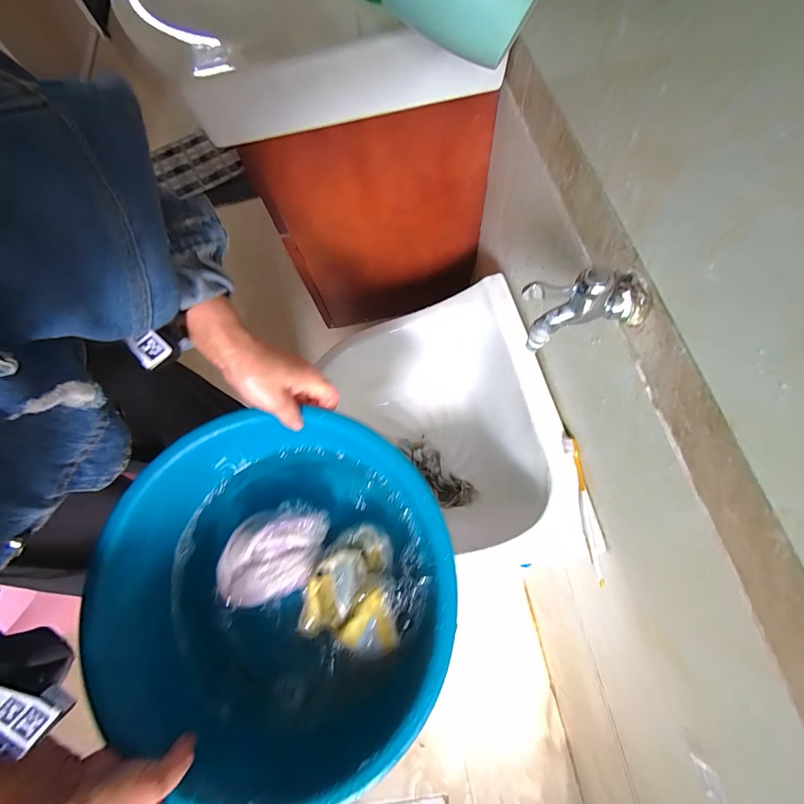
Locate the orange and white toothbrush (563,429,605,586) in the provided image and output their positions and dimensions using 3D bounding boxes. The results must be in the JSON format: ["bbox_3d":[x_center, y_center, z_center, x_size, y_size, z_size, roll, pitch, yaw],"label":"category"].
[{"bbox_3d":[0.229,0.127,0.464,0.022,0.017,0.175,-5,68,-1],"label":"orange and white toothbrush"}]

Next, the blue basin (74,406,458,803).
[{"bbox_3d":[-0.120,0.187,0.388,0.325,0.121,0.327,0,68,1],"label":"blue basin"}]

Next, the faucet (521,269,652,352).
[{"bbox_3d":[0.153,-0.075,0.323,0.093,0.087,0.043,-15,68,-5],"label":"faucet"}]

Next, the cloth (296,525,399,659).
[{"bbox_3d":[-0.050,0.198,0.404,0.100,0.036,0.118,11,69,6],"label":"cloth"}]

